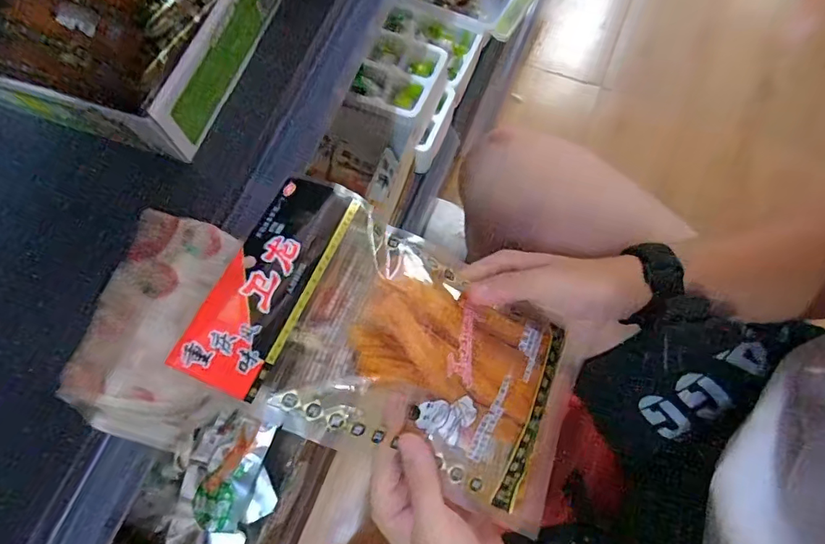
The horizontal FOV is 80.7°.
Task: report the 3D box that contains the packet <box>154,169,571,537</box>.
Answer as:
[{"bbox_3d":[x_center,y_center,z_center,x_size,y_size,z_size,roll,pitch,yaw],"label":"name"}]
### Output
[{"bbox_3d":[-0.002,0.049,0.299,0.228,0.024,0.133,31,69,-14],"label":"packet"}]

